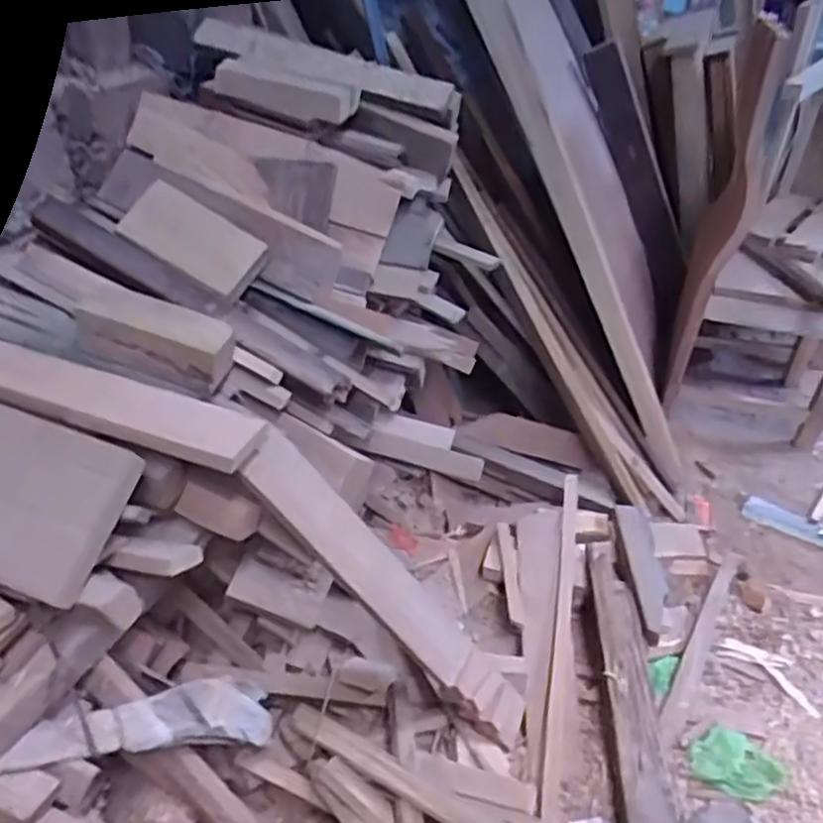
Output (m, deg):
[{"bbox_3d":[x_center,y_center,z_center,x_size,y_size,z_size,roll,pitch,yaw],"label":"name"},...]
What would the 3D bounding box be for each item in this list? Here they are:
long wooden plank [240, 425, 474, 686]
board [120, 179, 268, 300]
[{"bbox_3d":[-0.061,0.232,1.063,0.024,0.501,0.106,-16,33,38],"label":"long wooden plank"},{"bbox_3d":[-0.337,-0.270,1.105,0.203,0.102,0.021,32,2,-13],"label":"board"}]

